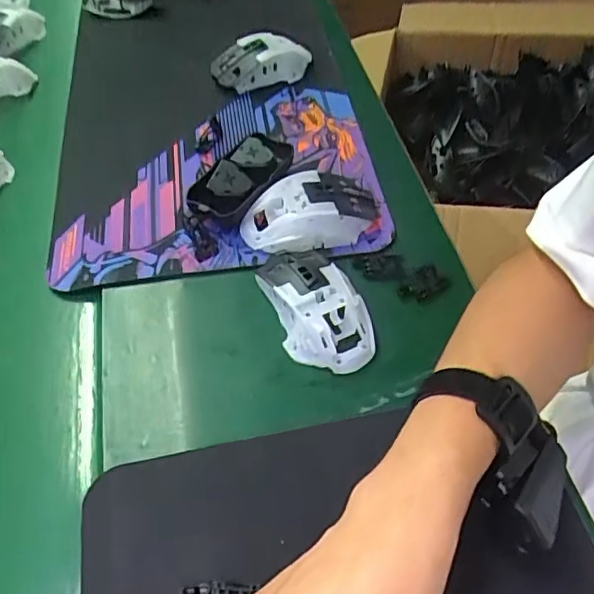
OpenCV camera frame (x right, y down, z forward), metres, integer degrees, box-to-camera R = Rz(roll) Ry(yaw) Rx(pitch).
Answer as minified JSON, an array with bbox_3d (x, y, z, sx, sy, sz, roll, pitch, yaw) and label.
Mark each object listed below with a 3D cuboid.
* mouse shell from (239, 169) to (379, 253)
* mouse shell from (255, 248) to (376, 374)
[{"bbox_3d":[0.013,-0.075,0.503,0.120,0.038,0.066,-19,54,-12],"label":"mouse shell"},{"bbox_3d":[0.013,0.002,0.447,0.063,0.037,0.114,-17,54,-10],"label":"mouse shell"}]

